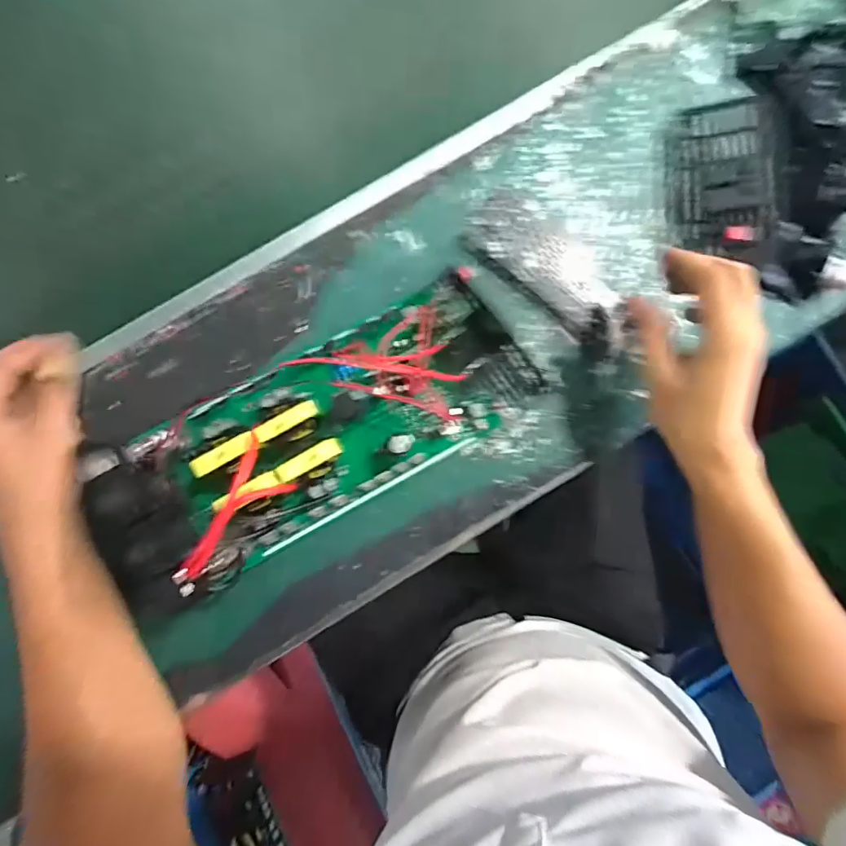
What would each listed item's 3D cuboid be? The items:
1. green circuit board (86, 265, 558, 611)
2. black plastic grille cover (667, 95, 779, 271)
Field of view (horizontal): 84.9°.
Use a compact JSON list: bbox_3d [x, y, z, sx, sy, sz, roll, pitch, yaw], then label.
[{"bbox_3d":[-0.062,0.001,0.341,0.342,0.058,0.128,-28,89,-3],"label":"green circuit board"},{"bbox_3d":[0.237,-0.194,0.372,0.071,0.016,0.131,-4,87,29],"label":"black plastic grille cover"}]

